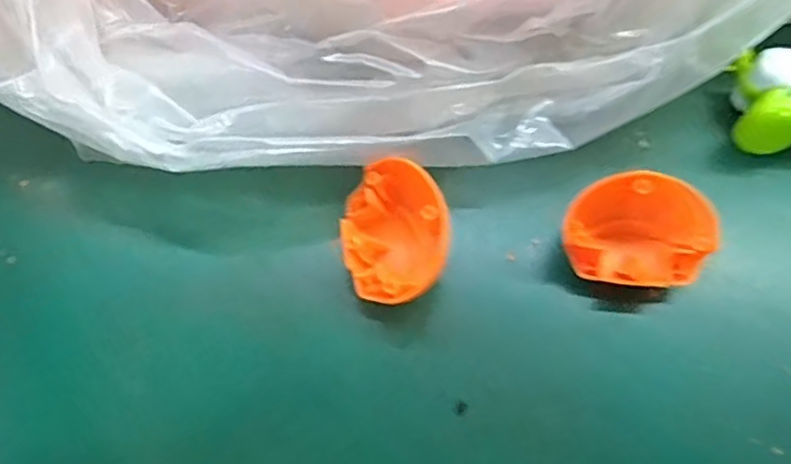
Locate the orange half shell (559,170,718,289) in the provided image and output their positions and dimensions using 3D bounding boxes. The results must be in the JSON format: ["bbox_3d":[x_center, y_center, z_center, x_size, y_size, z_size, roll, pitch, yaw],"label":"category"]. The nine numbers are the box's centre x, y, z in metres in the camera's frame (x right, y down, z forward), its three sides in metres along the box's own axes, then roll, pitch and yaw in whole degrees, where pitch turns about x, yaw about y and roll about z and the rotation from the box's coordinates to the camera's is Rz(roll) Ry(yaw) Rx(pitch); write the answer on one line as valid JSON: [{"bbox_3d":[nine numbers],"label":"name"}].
[{"bbox_3d":[0.156,-0.003,0.406,0.090,0.027,0.071,4,101,8],"label":"orange half shell"}]

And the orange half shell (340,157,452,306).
[{"bbox_3d":[0.001,0.002,0.407,0.066,0.034,0.085,18,83,31],"label":"orange half shell"}]

